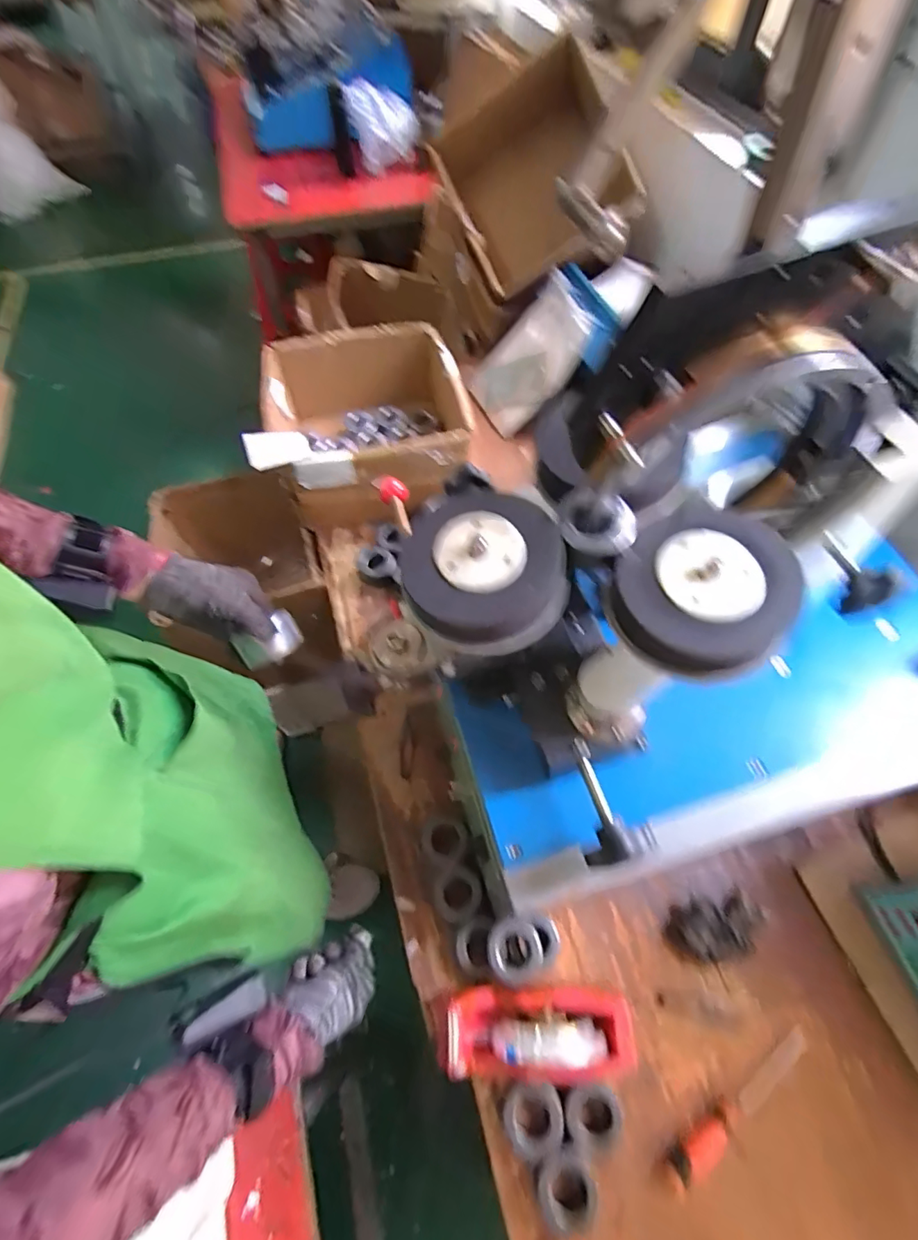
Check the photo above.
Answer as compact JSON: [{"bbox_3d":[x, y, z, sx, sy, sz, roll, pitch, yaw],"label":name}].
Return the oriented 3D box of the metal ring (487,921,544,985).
[{"bbox_3d":[0.064,0.375,0.594,0.062,0.014,0.059,2,66,-4],"label":"metal ring"}]

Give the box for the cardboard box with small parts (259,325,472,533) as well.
[{"bbox_3d":[-0.167,-0.366,0.990,0.341,0.167,0.329,-10,60,-6],"label":"cardboard box with small parts"}]

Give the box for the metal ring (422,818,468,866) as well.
[{"bbox_3d":[-0.019,0.289,0.684,0.059,0.015,0.056,0,60,0],"label":"metal ring"}]

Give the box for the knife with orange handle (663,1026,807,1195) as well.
[{"bbox_3d":[0.298,0.512,0.550,0.209,0.028,0.030,-26,63,-14],"label":"knife with orange handle"}]

